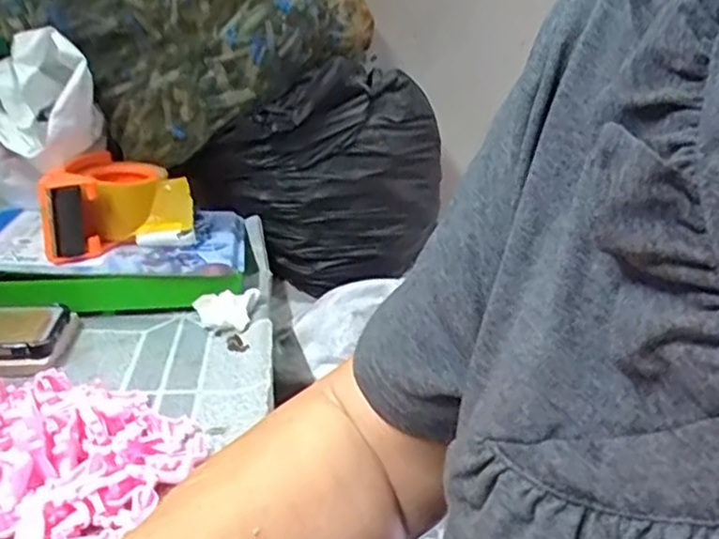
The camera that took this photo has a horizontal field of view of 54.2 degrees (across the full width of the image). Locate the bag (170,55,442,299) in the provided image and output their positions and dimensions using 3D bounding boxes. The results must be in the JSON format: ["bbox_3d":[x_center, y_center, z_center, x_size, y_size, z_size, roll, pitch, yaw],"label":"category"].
[{"bbox_3d":[-0.030,-0.105,0.790,0.313,0.212,0.123,-12,25,-37],"label":"bag"}]

